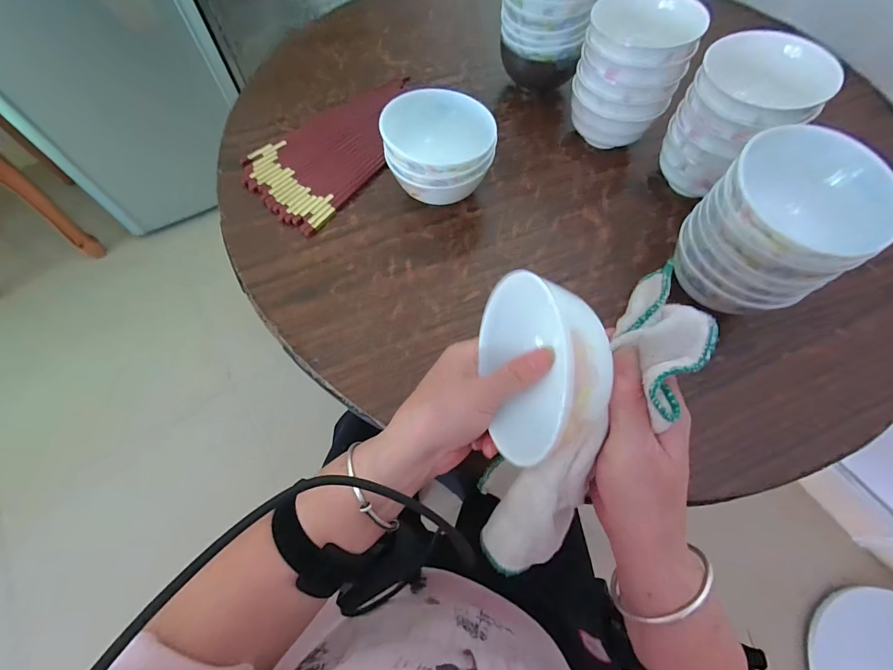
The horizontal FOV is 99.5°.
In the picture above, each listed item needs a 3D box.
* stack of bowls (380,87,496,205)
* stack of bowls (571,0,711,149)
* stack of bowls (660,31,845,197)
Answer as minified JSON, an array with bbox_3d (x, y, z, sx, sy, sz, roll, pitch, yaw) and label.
[{"bbox_3d":[-0.007,-0.181,0.393,0.109,0.081,0.101,11,65,4],"label":"stack of bowls"},{"bbox_3d":[0.192,-0.274,0.412,0.105,0.132,0.089,16,66,6],"label":"stack of bowls"},{"bbox_3d":[0.279,-0.205,0.381,0.091,0.133,0.098,-14,66,-7],"label":"stack of bowls"}]

